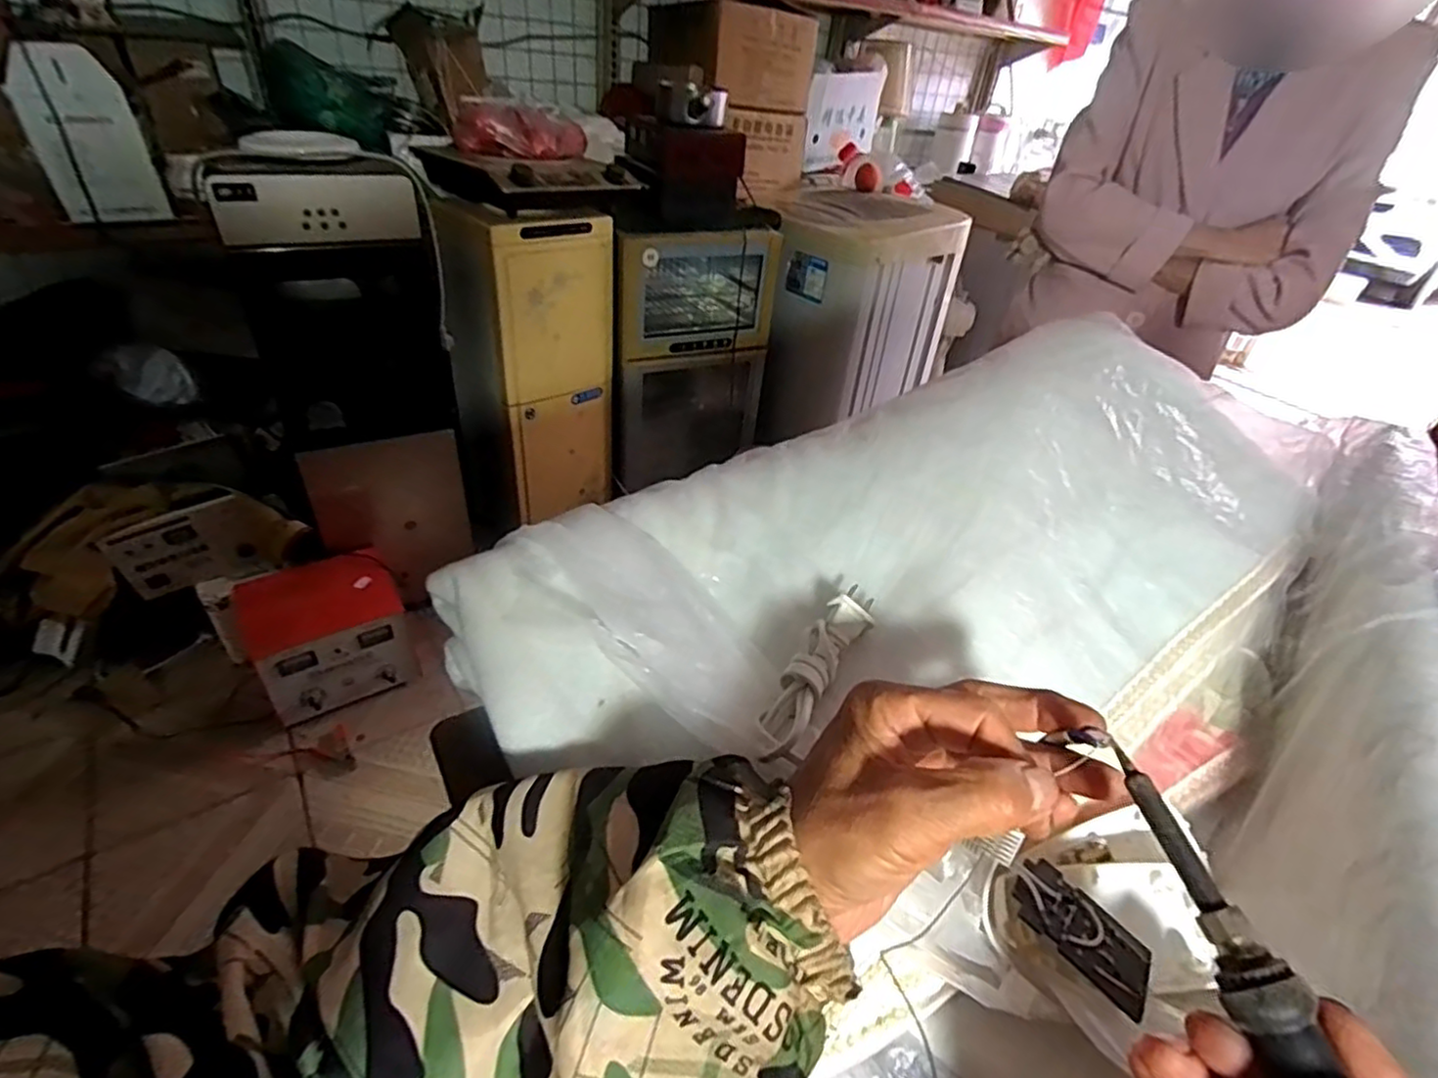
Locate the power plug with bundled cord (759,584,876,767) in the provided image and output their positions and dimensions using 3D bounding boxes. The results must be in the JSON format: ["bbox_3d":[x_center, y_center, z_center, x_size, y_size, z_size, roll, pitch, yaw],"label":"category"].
[{"bbox_3d":[0.051,0.067,0.348,0.026,0.015,0.115,23,53,20],"label":"power plug with bundled cord"}]

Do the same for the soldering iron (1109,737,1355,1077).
[{"bbox_3d":[0.165,0.160,0.175,0.017,0.021,0.210,-5,53,-15],"label":"soldering iron"}]

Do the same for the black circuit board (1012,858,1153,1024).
[{"bbox_3d":[0.165,0.177,0.301,0.041,0.012,0.059,-27,49,-36],"label":"black circuit board"}]

